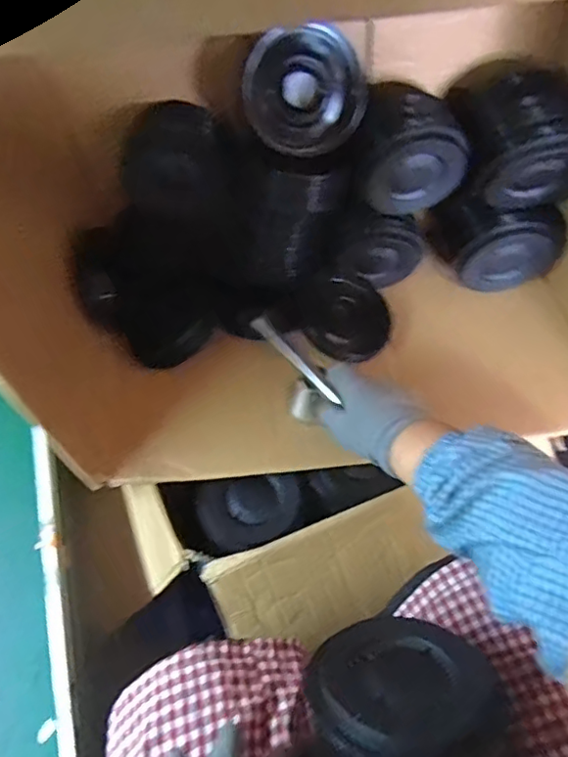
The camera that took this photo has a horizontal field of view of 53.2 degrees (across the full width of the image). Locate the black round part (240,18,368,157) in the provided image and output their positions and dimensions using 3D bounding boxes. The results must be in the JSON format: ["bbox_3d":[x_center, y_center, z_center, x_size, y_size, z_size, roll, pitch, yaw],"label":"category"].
[{"bbox_3d":[0.017,-0.307,0.605,0.120,0.118,0.059,-16,33,1],"label":"black round part"}]

